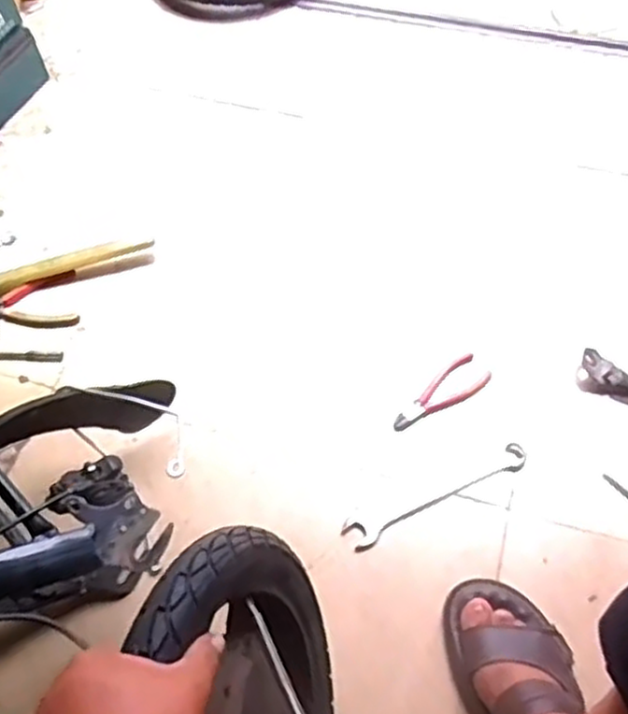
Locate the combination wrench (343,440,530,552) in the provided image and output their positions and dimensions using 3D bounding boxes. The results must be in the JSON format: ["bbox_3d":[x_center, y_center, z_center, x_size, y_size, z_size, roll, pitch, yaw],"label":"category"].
[{"bbox_3d":[0.146,0.159,0.871,0.235,0.012,0.041,-24,61,-12],"label":"combination wrench"}]

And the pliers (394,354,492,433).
[{"bbox_3d":[0.160,0.048,0.936,0.139,0.016,0.049,-34,63,-17],"label":"pliers"}]

